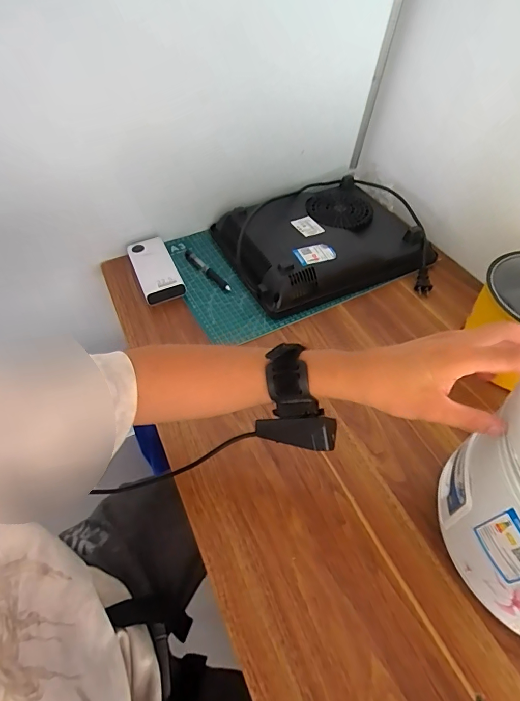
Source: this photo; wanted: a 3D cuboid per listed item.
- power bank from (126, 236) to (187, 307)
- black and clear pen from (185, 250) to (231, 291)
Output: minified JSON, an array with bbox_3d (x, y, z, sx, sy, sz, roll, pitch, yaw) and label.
[{"bbox_3d":[-0.186,-0.146,0.702,0.069,0.032,0.150,-19,52,-16],"label":"power bank"},{"bbox_3d":[-0.099,-0.146,0.715,0.019,0.011,0.147,-29,55,-23],"label":"black and clear pen"}]

